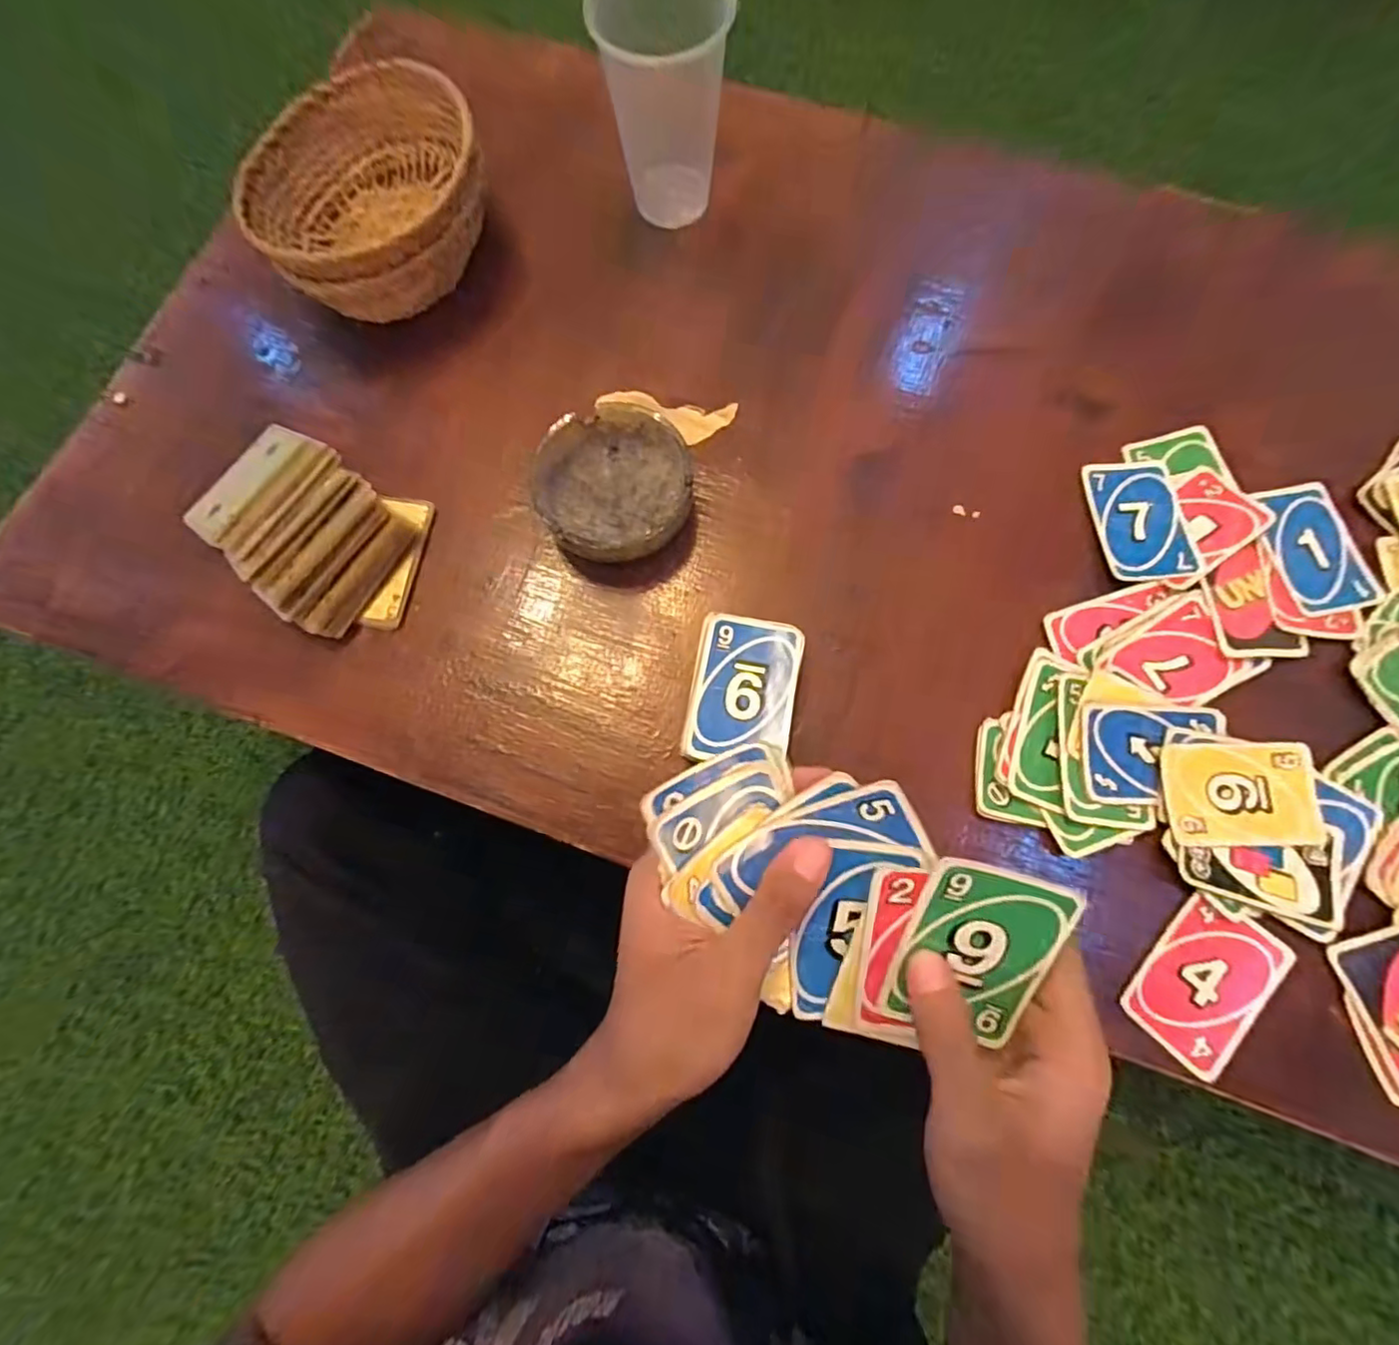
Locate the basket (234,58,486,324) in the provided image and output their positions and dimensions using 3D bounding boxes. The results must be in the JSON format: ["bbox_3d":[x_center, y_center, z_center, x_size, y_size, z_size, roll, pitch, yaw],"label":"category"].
[{"bbox_3d":[-0.217,-0.313,0.415,0.147,0.074,0.137,0,75,1],"label":"basket"}]

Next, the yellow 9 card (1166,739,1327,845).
[{"bbox_3d":[0.300,0.066,0.333,0.083,0.004,0.055,-1,80,0],"label":"yellow 9 card"}]

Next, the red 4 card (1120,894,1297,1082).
[{"bbox_3d":[0.266,0.162,0.317,0.054,0.004,0.081,42,83,13],"label":"red 4 card"}]

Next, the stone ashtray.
[{"bbox_3d":[-0.052,-0.116,0.383,0.095,0.032,0.099,0,75,1],"label":"stone ashtray"}]

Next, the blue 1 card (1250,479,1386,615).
[{"bbox_3d":[0.379,-0.078,0.373,0.055,0.005,0.082,-7,75,-3],"label":"blue 1 card"}]

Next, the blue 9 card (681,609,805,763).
[{"bbox_3d":[0.025,0.009,0.344,0.058,0.005,0.084,10,75,4],"label":"blue 9 card"}]

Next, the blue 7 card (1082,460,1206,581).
[{"bbox_3d":[0.279,-0.097,0.381,0.055,0.005,0.083,-5,71,3],"label":"blue 7 card"}]

